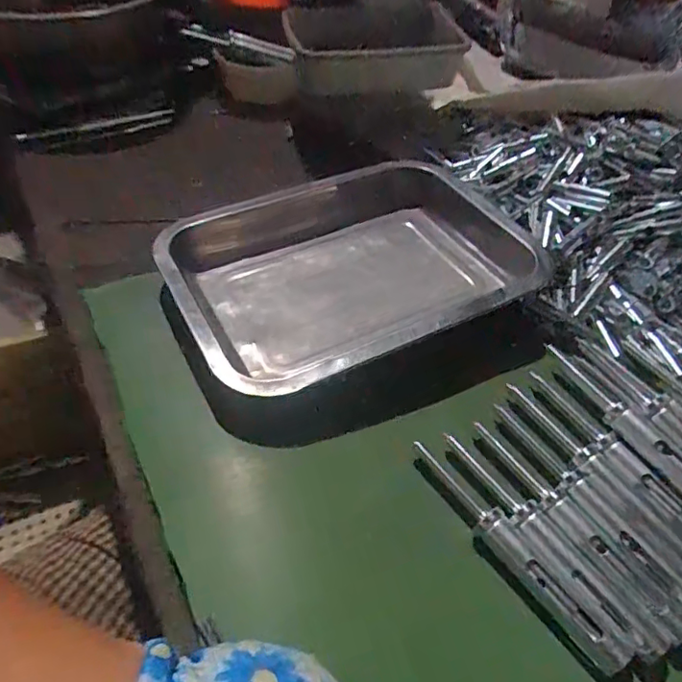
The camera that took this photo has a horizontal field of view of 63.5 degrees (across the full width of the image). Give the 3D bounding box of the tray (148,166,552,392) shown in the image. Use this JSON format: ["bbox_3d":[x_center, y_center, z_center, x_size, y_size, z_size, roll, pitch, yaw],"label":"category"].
[{"bbox_3d":[0.008,-0.055,0.415,0.259,0.042,0.188,-19,53,-20],"label":"tray"}]

